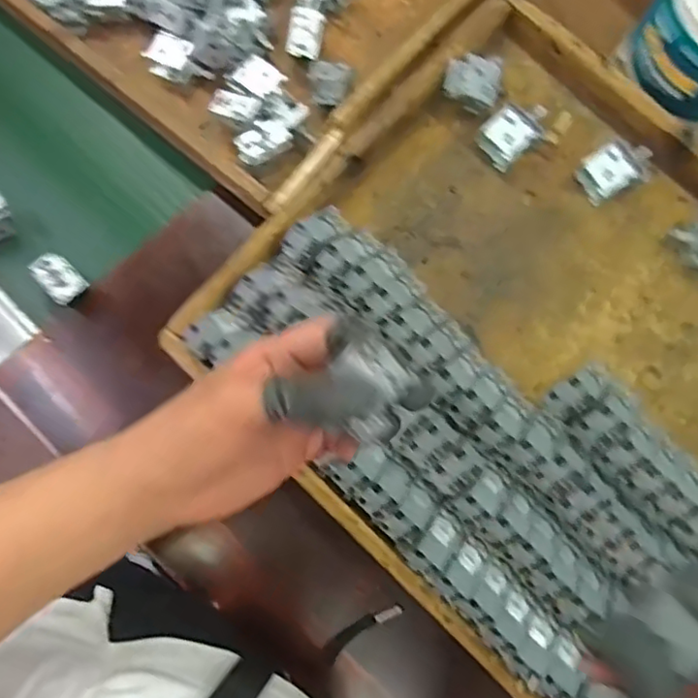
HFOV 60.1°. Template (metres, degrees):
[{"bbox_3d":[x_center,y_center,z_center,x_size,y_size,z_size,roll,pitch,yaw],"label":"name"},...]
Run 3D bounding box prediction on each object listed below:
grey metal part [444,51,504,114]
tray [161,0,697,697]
[{"bbox_3d":[0.098,-0.211,0.478,0.040,0.019,0.042,14,114,8],"label":"grey metal part"},{"bbox_3d":[0.166,0.021,0.448,0.492,0.050,0.389,45,79,6],"label":"tray"}]

